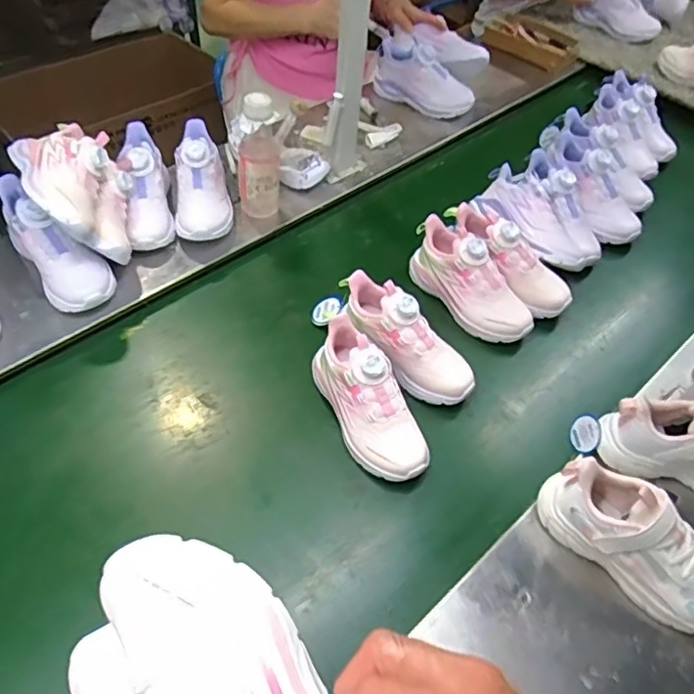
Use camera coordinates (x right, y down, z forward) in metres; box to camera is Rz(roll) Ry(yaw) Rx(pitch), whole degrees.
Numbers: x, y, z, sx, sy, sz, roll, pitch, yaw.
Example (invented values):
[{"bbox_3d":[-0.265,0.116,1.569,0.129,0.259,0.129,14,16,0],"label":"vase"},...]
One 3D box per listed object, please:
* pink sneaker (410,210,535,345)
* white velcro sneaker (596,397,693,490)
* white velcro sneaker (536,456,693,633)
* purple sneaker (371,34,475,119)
[{"bbox_3d":[0.180,-0.097,0.879,0.074,0.109,0.221,-34,75,-26],"label":"pink sneaker"},{"bbox_3d":[0.424,0.119,0.697,0.228,0.096,0.080,17,56,3],"label":"white velcro sneaker"},{"bbox_3d":[0.317,0.208,0.624,0.227,0.101,0.078,40,60,18],"label":"white velcro sneaker"},{"bbox_3d":[0.151,-0.529,1.185,0.203,0.096,0.082,34,58,14],"label":"purple sneaker"}]

